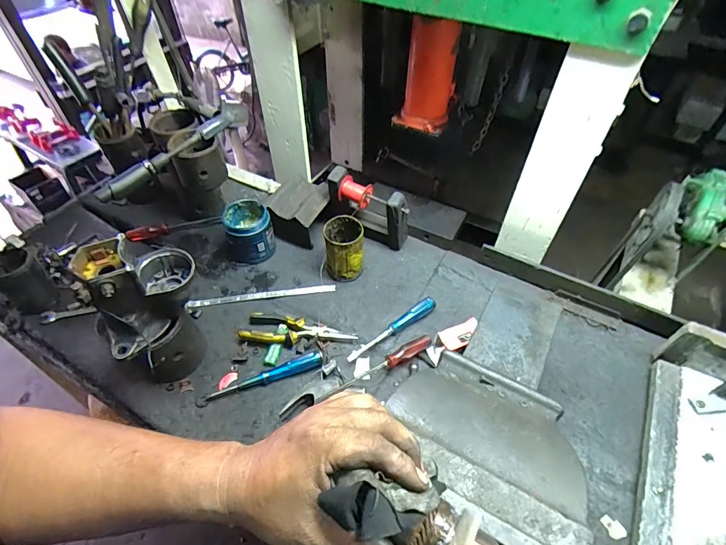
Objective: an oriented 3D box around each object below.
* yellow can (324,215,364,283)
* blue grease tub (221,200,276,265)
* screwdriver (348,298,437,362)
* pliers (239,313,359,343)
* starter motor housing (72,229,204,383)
[{"bbox_3d":[-0.038,-0.045,0.803,0.076,0.109,0.086,-4,50,-4],"label":"yellow can"},{"bbox_3d":[-0.236,-0.079,0.838,0.094,0.104,0.090,-10,51,-8],"label":"blue grease tub"},{"bbox_3d":[0.055,0.104,0.740,0.203,0.022,0.024,-30,56,-23],"label":"screwdriver"},{"bbox_3d":[-0.117,0.103,0.734,0.199,0.023,0.063,4,50,4],"label":"pliers"},{"bbox_3d":[-0.315,0.064,0.618,0.152,0.263,0.081,-37,59,-27],"label":"starter motor housing"}]

